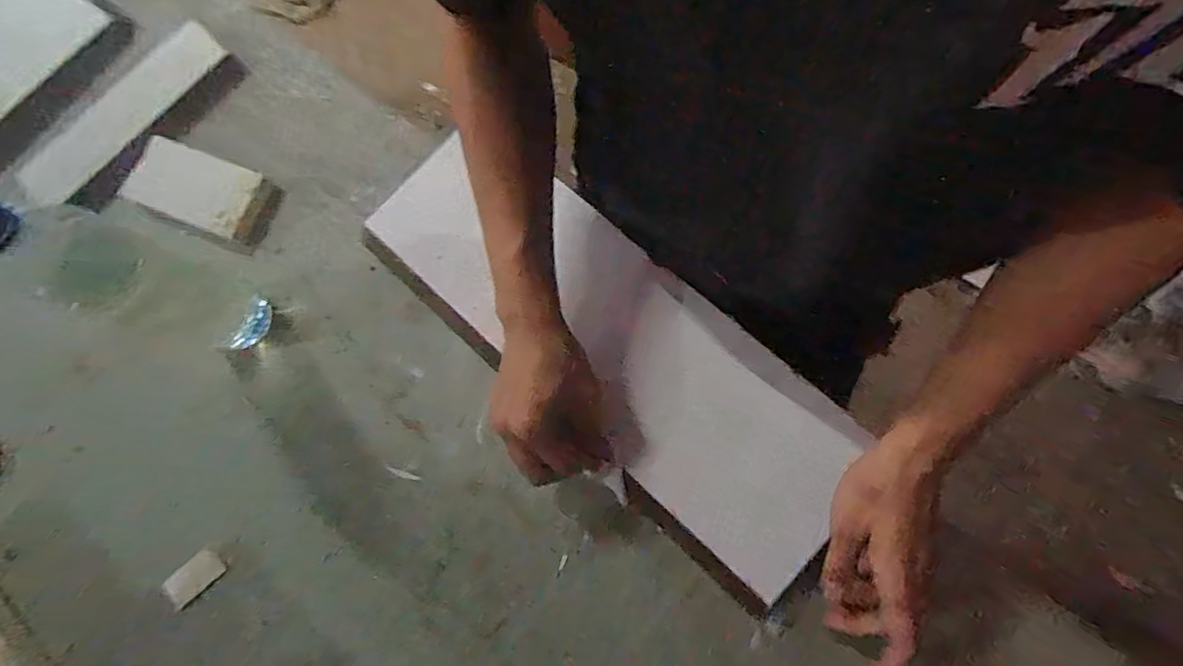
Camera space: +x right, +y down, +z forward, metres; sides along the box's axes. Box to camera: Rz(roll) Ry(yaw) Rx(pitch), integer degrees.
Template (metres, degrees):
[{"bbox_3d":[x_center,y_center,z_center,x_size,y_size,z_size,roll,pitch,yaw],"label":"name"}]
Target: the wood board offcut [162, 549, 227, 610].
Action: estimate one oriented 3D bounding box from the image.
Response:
[{"bbox_3d":[-0.333,0.205,0.468,0.045,0.004,0.030,-41,83,-20],"label":"wood board offcut"}]

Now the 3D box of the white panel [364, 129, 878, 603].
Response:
[{"bbox_3d":[0.004,-0.005,0.455,0.450,0.028,0.140,41,94,15],"label":"white panel"}]

